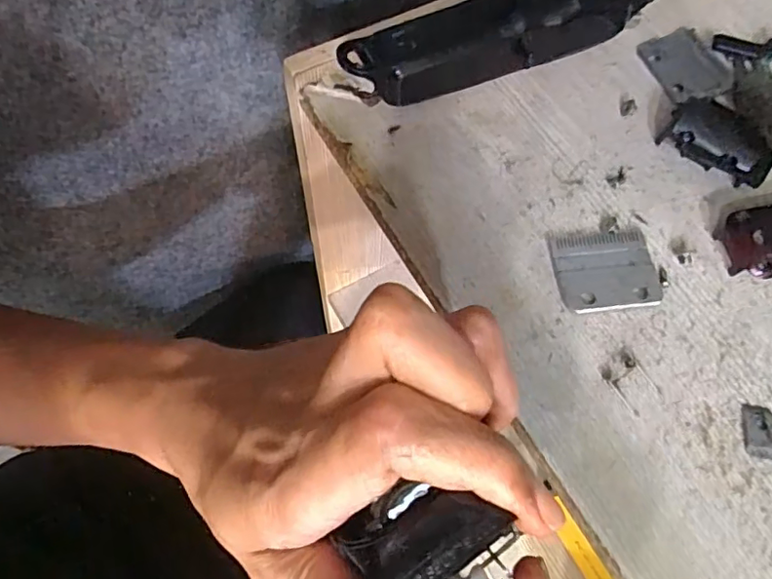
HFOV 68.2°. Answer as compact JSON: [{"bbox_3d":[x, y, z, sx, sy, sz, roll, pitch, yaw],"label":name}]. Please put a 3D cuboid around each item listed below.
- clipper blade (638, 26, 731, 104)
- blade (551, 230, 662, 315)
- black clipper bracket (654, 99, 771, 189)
[{"bbox_3d":[0.168,-0.126,0.319,0.038,0.004,0.049,-18,67,-11],"label":"clipper blade"},{"bbox_3d":[0.102,-0.009,0.266,0.045,0.005,0.039,-3,65,-4],"label":"blade"},{"bbox_3d":[0.170,-0.076,0.292,0.053,0.015,0.035,30,67,11],"label":"black clipper bracket"}]

